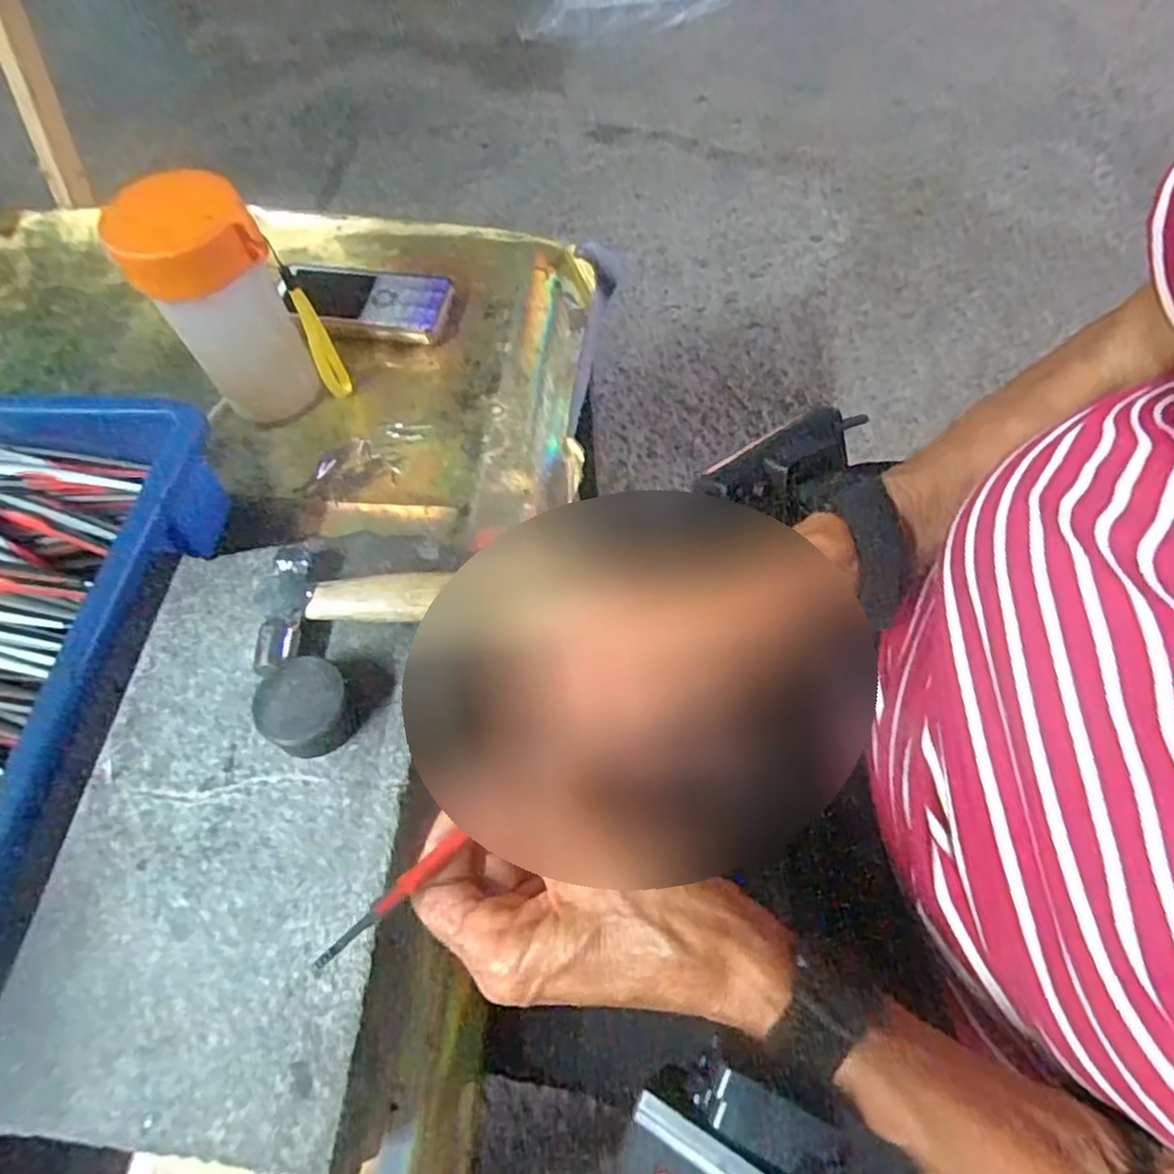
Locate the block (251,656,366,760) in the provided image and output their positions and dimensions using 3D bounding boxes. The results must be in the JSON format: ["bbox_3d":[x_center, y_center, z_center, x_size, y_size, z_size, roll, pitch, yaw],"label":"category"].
[{"bbox_3d":[-0.116,0.050,0.297,0.036,0.020,0.037,-1,61,1],"label":"block"}]

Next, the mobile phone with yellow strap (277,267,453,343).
[{"bbox_3d":[-0.153,-0.197,0.499,0.117,0.017,0.050,9,61,7],"label":"mobile phone with yellow strap"}]

